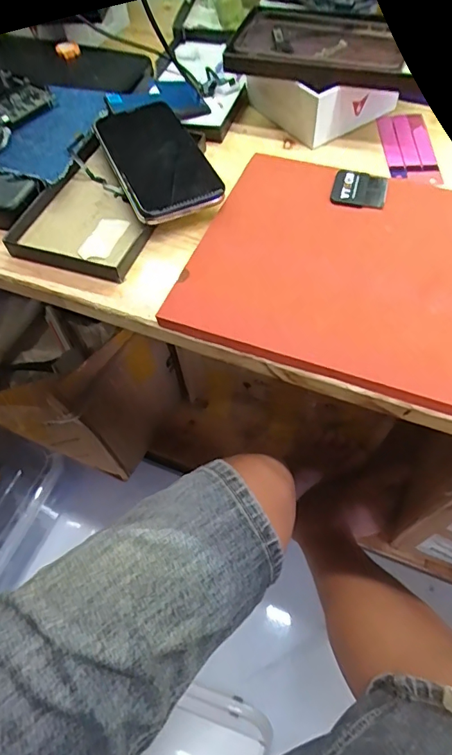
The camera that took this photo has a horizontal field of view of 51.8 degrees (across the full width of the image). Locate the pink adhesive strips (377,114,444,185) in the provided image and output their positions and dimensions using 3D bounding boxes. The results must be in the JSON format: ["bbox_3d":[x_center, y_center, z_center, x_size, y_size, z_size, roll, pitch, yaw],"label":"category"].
[{"bbox_3d":[0.158,-0.200,0.405,0.041,0.004,0.094,-1,59,3],"label":"pink adhesive strips"}]

